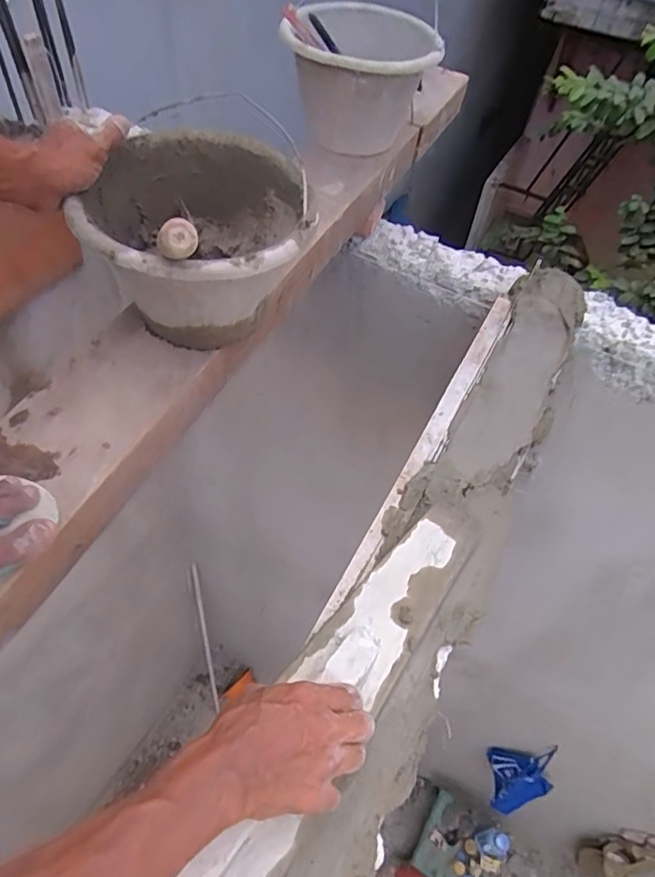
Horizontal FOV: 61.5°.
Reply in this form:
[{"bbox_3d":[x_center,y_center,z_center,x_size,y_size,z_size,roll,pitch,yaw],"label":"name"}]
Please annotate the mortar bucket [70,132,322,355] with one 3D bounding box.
[{"bbox_3d":[-0.143,-0.217,0.640,0.234,0.151,0.242,2,55,-3],"label":"mortar bucket"}]

